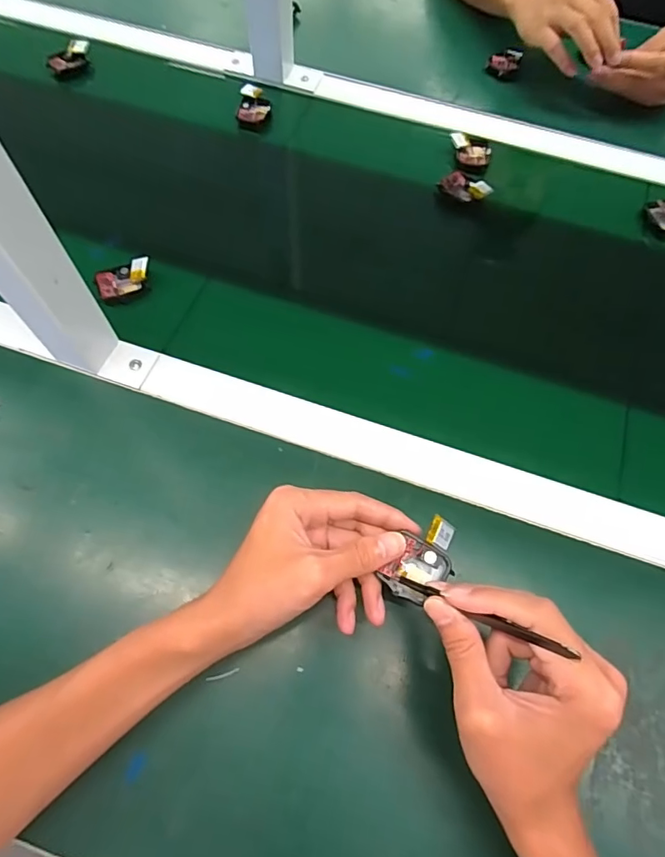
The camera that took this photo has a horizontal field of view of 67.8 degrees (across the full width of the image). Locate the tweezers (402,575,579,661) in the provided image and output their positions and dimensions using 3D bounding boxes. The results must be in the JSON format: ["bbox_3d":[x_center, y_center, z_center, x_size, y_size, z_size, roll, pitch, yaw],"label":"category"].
[{"bbox_3d":[0.078,0.102,0.274,0.096,0.008,0.006,15,60,39],"label":"tweezers"}]

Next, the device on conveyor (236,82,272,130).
[{"bbox_3d":[-0.091,-0.380,0.584,0.037,0.017,0.058,4,65,-2],"label":"device on conveyor"}]

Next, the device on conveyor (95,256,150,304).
[{"bbox_3d":[-0.196,-0.140,0.464,0.051,0.020,0.037,-13,67,-10],"label":"device on conveyor"}]

